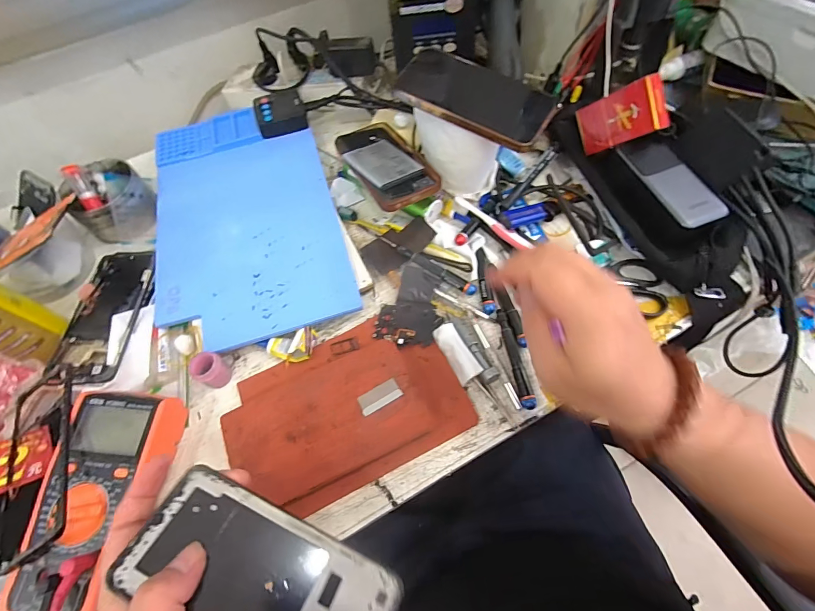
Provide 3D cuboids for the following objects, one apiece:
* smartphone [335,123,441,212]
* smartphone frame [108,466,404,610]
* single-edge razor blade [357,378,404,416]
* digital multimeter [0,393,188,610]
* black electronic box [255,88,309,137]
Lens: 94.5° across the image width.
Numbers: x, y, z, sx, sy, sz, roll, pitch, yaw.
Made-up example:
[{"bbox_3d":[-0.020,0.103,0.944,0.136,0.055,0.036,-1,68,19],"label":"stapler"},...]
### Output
[{"bbox_3d":[-0.027,-0.183,0.468,0.086,0.018,0.166,-23,56,-18],"label":"smartphone"},{"bbox_3d":[-0.085,0.169,0.230,0.158,0.007,0.073,28,50,5],"label":"smartphone frame"},{"bbox_3d":[-0.025,0.084,0.345,0.039,0.005,0.018,-27,63,-9],"label":"single-edge razor blade"},{"bbox_3d":[-0.268,0.166,0.321,0.085,0.045,0.178,2,62,8],"label":"digital multimeter"},{"bbox_3d":[-0.183,-0.282,0.545,0.067,0.018,0.073,-15,62,-3],"label":"black electronic box"}]

